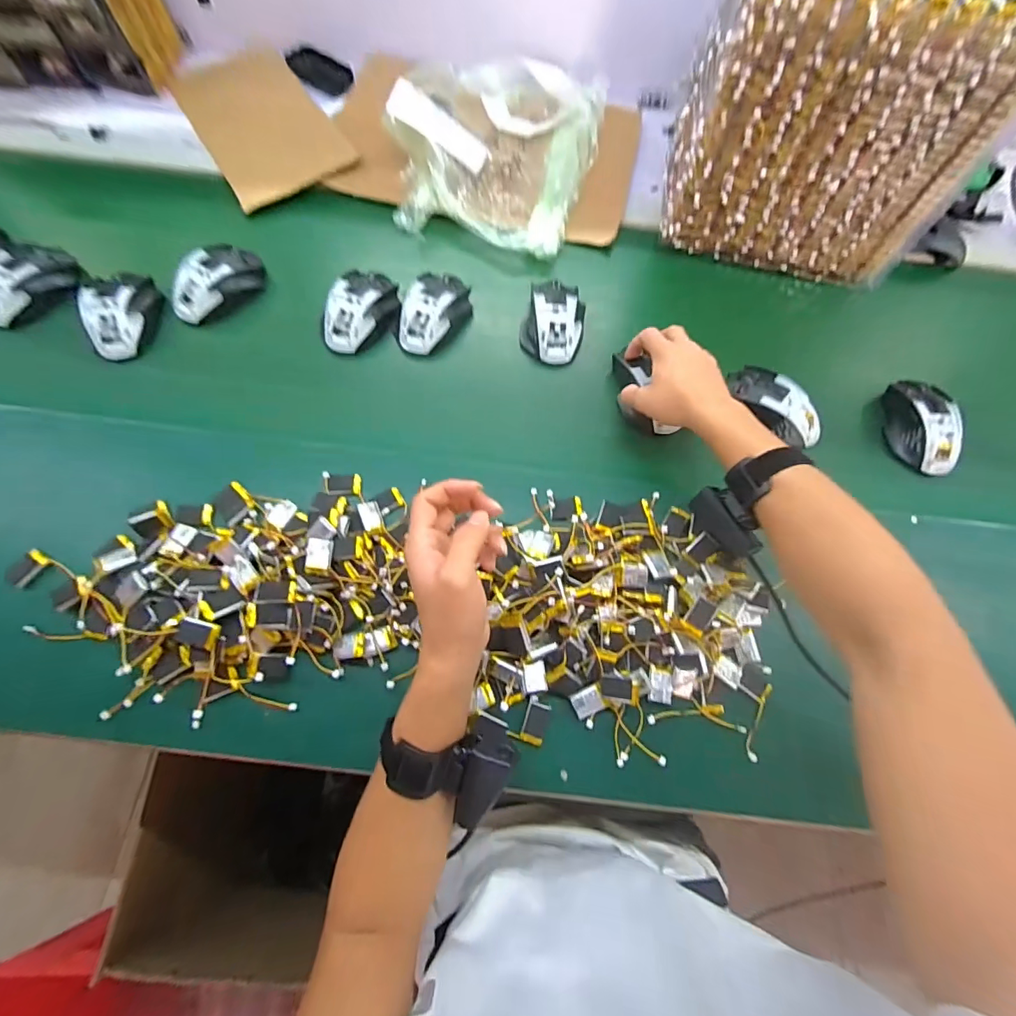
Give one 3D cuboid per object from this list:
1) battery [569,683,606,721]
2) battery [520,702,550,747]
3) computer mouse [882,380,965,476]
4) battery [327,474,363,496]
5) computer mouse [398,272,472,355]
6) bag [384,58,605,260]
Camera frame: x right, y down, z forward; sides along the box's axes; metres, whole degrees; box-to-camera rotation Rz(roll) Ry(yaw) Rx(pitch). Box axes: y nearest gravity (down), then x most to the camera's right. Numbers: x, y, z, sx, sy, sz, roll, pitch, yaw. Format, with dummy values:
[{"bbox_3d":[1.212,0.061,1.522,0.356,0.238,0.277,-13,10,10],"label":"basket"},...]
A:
[{"bbox_3d":[0.071,0.169,0.413,0.029,0.005,0.021,-28,79,-1],"label":"battery"},{"bbox_3d":[0.024,0.186,0.409,0.019,0.004,0.031,19,68,5],"label":"battery"},{"bbox_3d":[0.470,-0.095,0.535,0.061,0.034,0.112,7,68,0],"label":"computer mouse"},{"bbox_3d":[-0.168,-0.023,0.486,0.035,0.011,0.020,0,68,-3],"label":"battery"},{"bbox_3d":[-0.091,-0.234,0.569,0.070,0.044,0.108,23,69,7],"label":"computer mouse"},{"bbox_3d":[-0.022,-0.522,0.659,0.282,0.088,0.350,15,68,3],"label":"bag"}]

